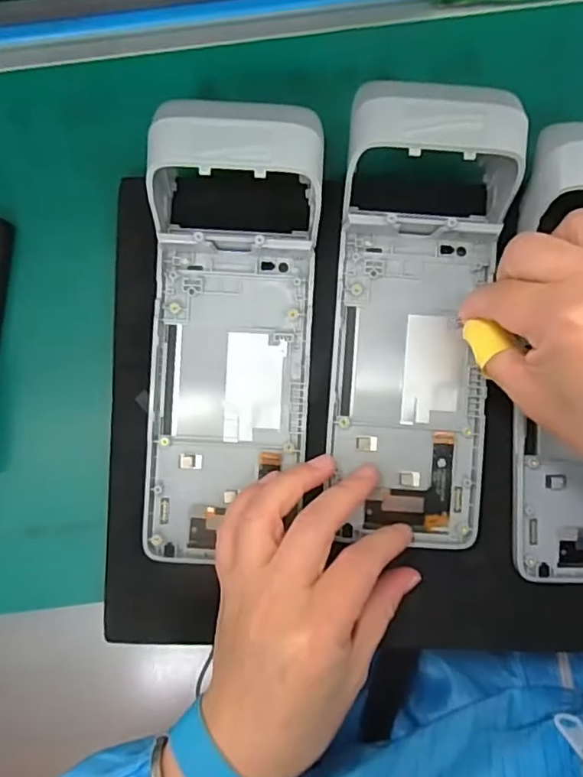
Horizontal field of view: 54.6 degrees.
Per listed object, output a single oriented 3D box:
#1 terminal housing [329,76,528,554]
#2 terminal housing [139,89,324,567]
[{"bbox_3d":[0.061,-0.031,0.287,0.082,0.038,0.216,1,101,3],"label":"terminal housing"},{"bbox_3d":[-0.033,-0.024,0.286,0.084,0.041,0.221,8,101,3],"label":"terminal housing"}]

